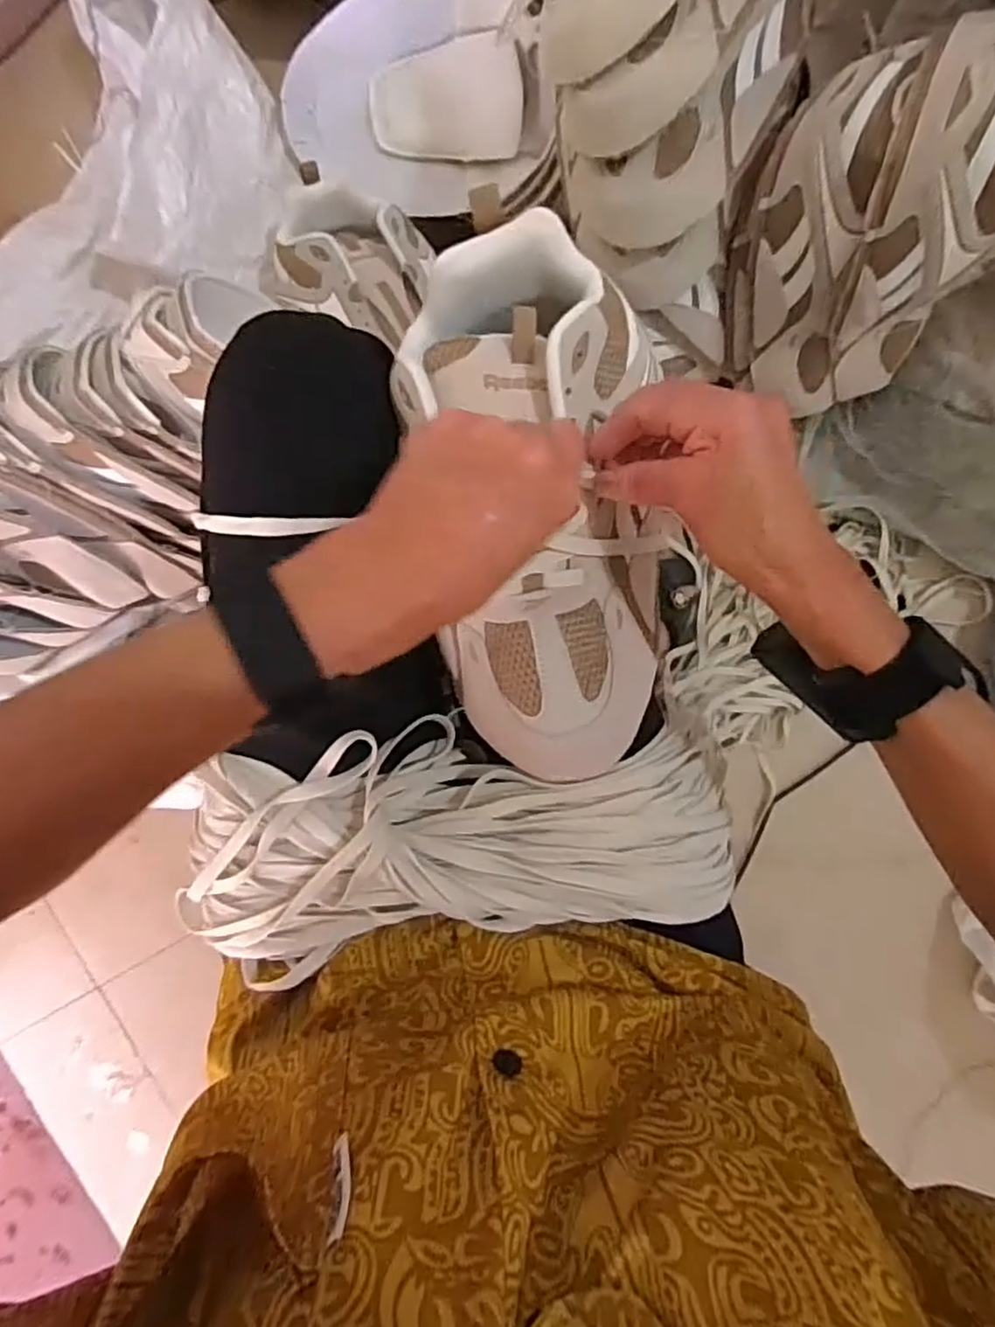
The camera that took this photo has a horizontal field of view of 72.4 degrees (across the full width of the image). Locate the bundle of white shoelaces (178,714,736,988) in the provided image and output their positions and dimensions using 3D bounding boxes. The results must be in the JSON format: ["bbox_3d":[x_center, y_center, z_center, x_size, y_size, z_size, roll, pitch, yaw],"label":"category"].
[{"bbox_3d":[-0.020,0.094,0.363,0.285,0.058,0.120,-8,93,4],"label":"bundle of white shoelaces"}]

